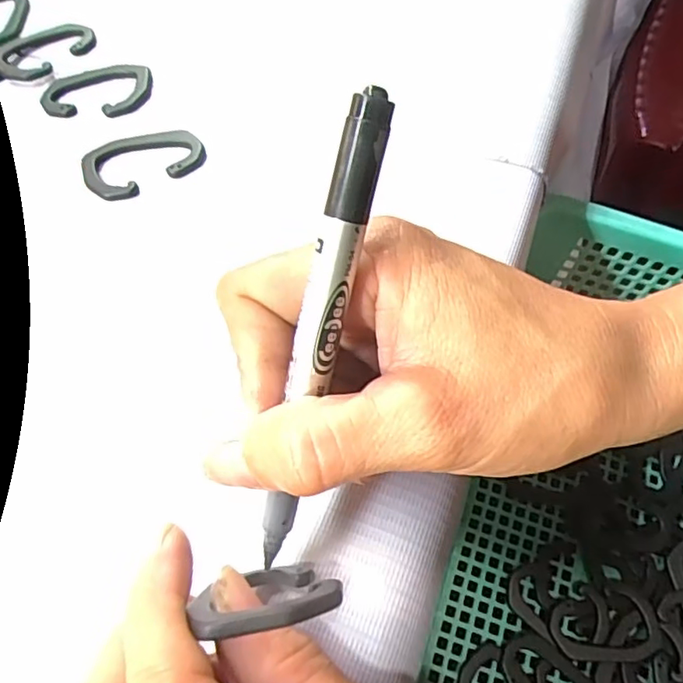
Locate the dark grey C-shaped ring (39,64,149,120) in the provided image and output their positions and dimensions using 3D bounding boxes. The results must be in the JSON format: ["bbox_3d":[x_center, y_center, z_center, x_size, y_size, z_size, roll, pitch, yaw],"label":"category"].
[{"bbox_3d":[-0.118,-0.120,0.281,0.050,0.010,0.031,-12,60,-3],"label":"dark grey C-shaped ring"}]

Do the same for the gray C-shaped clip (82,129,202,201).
[{"bbox_3d":[-0.087,-0.079,0.255,0.052,0.005,0.032,-19,61,-8],"label":"gray C-shaped clip"}]

